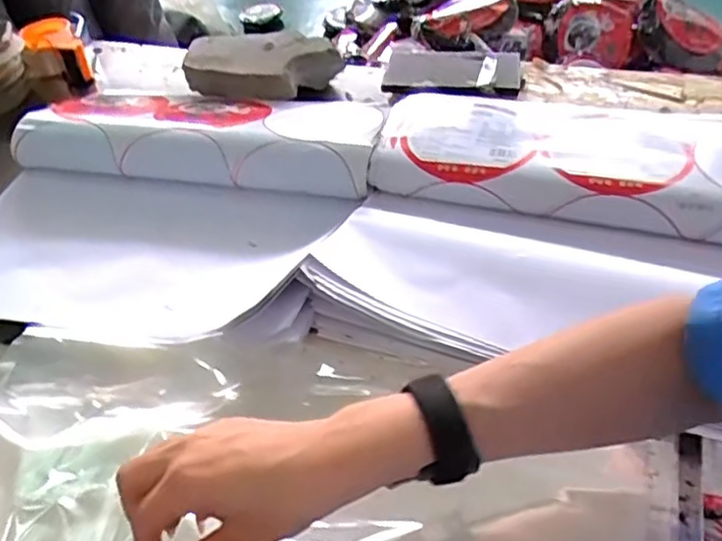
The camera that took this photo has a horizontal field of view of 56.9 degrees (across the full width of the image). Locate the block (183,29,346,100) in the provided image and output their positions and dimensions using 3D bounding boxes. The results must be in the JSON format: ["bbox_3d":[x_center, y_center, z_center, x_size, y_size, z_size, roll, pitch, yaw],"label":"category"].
[{"bbox_3d":[-0.145,-0.300,0.978,0.226,0.057,0.110,10,45,14],"label":"block"}]

